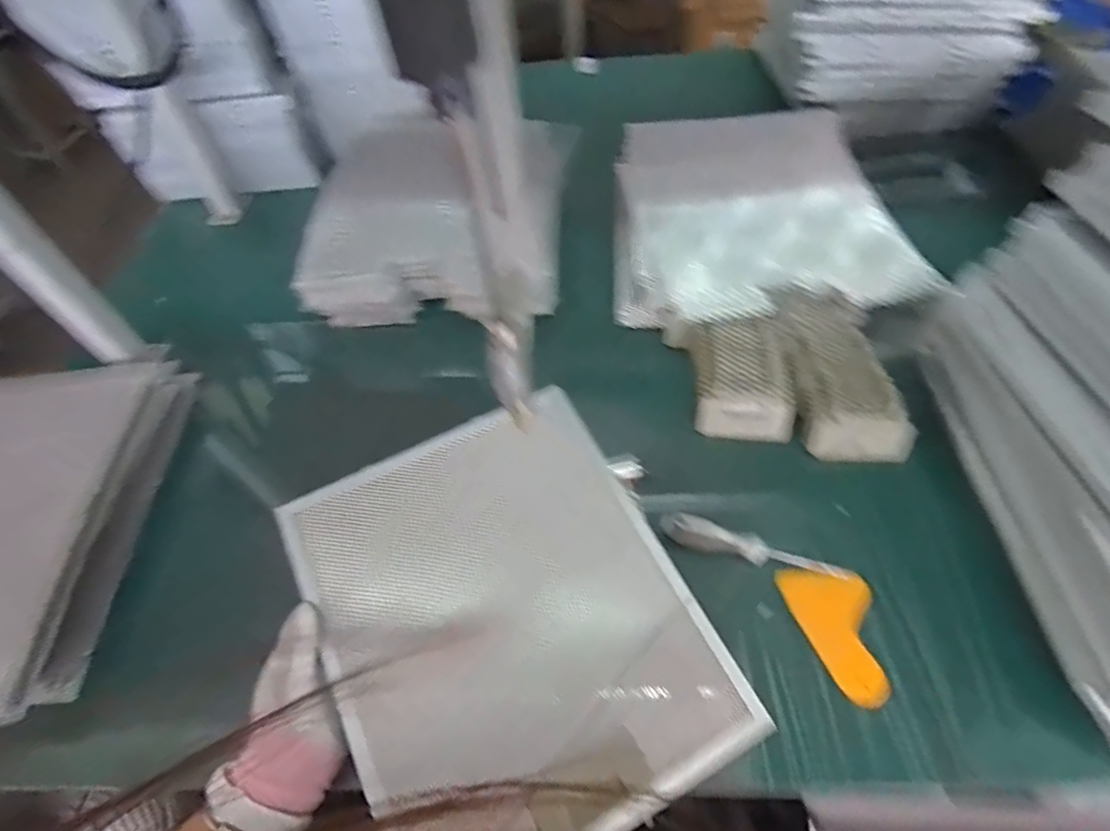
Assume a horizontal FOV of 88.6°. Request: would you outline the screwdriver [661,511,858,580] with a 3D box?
[{"bbox_3d":[0.179,0.117,0.507,0.165,0.030,0.022,12,56,14],"label":"screwdriver"}]

